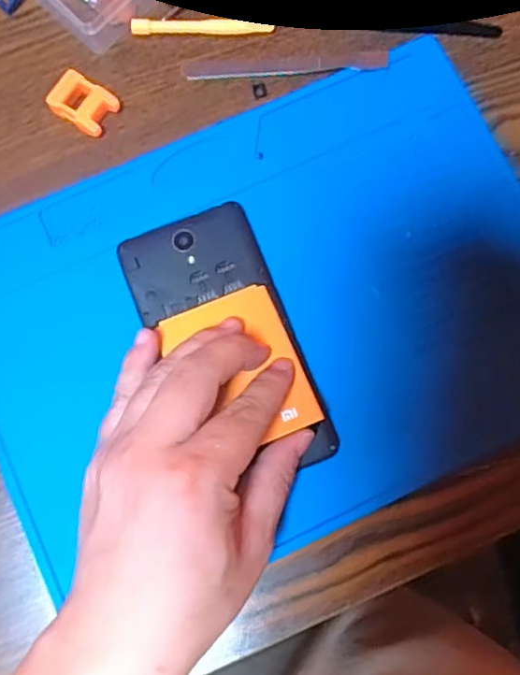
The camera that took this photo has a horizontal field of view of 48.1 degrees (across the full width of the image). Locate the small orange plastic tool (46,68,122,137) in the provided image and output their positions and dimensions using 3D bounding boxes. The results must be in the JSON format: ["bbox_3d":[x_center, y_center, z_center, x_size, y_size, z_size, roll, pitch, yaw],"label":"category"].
[{"bbox_3d":[-0.101,-0.133,0.333,0.033,0.013,0.027,34,82,5],"label":"small orange plastic tool"}]

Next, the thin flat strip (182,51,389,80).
[{"bbox_3d":[0.015,-0.160,0.341,0.118,0.006,0.012,-1,81,-1],"label":"thin flat strip"}]

